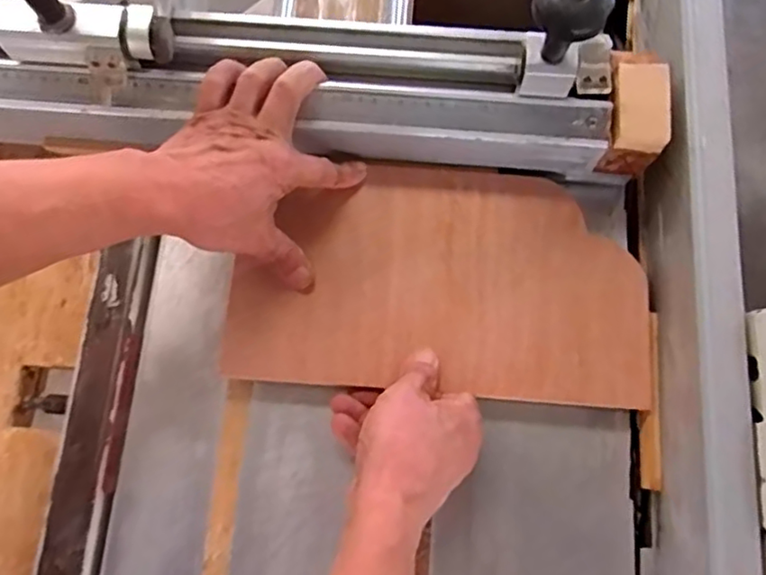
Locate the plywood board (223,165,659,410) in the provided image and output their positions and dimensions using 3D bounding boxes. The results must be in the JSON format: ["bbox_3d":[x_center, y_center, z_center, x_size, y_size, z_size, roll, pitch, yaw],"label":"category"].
[{"bbox_3d":[0.043,-0.008,0.473,0.308,0.013,0.174,4,75,3],"label":"plywood board"}]

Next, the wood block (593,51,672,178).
[{"bbox_3d":[0.191,-0.136,0.476,0.040,0.056,0.079,7,77,2],"label":"wood block"}]

